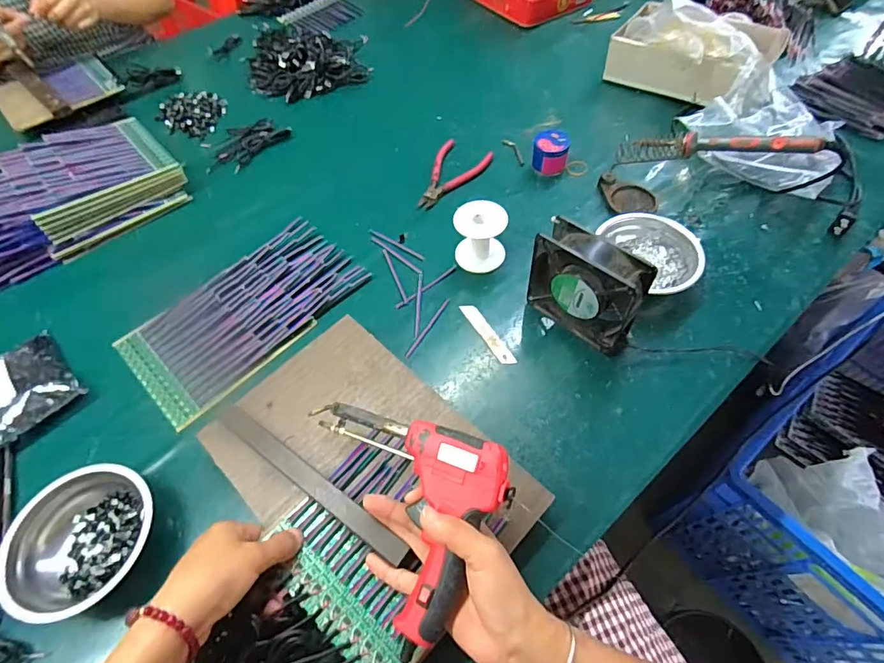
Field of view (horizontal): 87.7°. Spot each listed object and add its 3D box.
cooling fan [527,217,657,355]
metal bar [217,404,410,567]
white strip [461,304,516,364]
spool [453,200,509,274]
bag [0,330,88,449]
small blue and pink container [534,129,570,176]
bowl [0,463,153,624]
[{"bbox_3d":[0.161,-0.047,0.514,0.127,0.121,0.049,38,66,24],"label":"cooling fan"},{"bbox_3d":[-0.129,0.133,0.427,0.239,0.007,0.020,28,64,24],"label":"metal bar"},{"bbox_3d":[0.055,0.002,0.556,0.018,0.004,0.099,-29,61,-11],"label":"white strip"},{"bbox_3d":[0.049,-0.123,0.598,0.065,0.070,0.057,16,59,12],"label":"spool"},{"bbox_3d":[-0.505,0.075,0.518,0.121,0.039,0.147,36,65,23],"label":"bag"},{"bbox_3d":[0.166,-0.273,0.705,0.052,0.047,0.054,10,58,9],"label":"small blue and pink container"},{"bbox_3d":[-0.333,0.193,0.431,0.118,0.040,0.128,-1,57,2],"label":"bowl"}]

